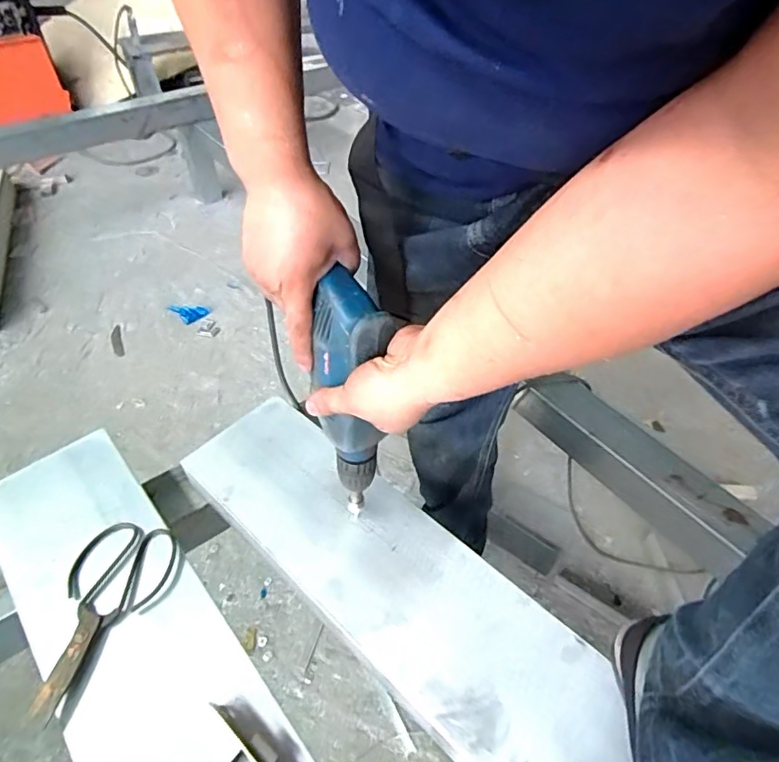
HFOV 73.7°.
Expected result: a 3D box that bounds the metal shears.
[{"bbox_3d":[-0.286,0.219,0.501,0.097,0.013,0.178,13,49,9],"label":"metal shears"}]

